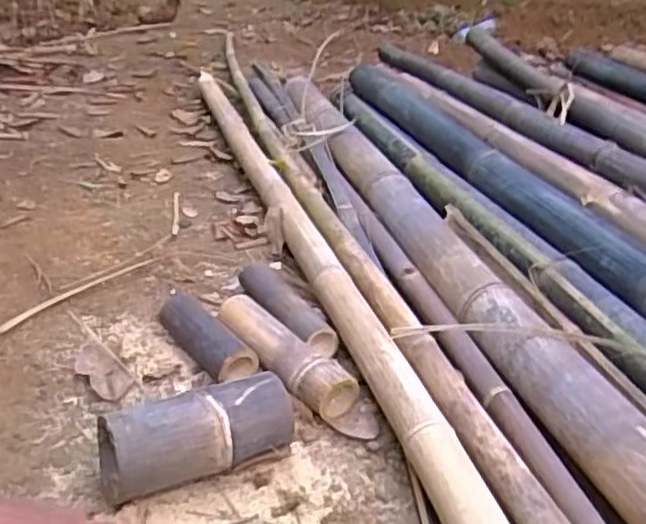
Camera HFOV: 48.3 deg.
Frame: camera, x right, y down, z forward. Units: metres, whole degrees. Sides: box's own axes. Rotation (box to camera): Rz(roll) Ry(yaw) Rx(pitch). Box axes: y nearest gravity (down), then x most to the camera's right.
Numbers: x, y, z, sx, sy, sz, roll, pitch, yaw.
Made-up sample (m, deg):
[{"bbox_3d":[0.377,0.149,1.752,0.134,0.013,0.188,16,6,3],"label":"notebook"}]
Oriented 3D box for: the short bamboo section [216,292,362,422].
[{"bbox_3d":[-0.062,0.131,1.009,0.079,0.063,0.257,-24,37,-39],"label":"short bamboo section"}]

